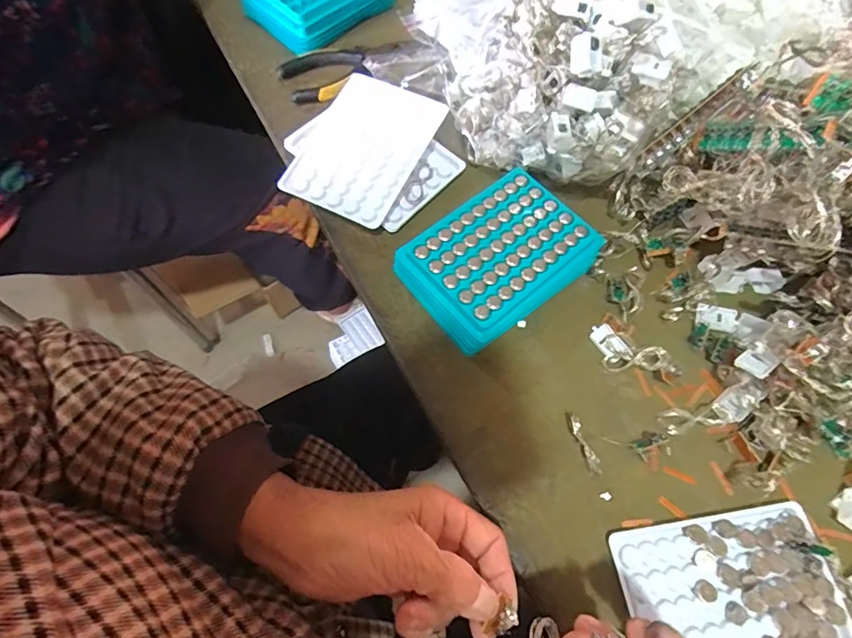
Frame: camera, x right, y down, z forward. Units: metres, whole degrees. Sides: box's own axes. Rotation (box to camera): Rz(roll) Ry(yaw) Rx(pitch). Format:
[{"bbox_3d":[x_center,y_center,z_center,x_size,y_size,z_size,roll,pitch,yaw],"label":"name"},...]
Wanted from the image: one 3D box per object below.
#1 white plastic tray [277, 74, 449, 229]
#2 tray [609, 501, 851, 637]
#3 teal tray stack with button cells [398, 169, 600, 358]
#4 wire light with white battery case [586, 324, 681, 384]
[{"bbox_3d":[-0.051,-0.144,0.393,0.095,0.009,0.128,25,75,14],"label":"white plastic tray"},{"bbox_3d":[0.185,0.168,0.283,0.127,0.008,0.095,-8,66,-6],"label":"tray"},{"bbox_3d":[0.052,-0.045,0.359,0.136,0.029,0.092,-35,71,-16],"label":"teal tray stack with button cells"},{"bbox_3d":[0.148,0.027,0.341,0.063,0.018,0.028,26,67,24],"label":"wire light with white battery case"}]

